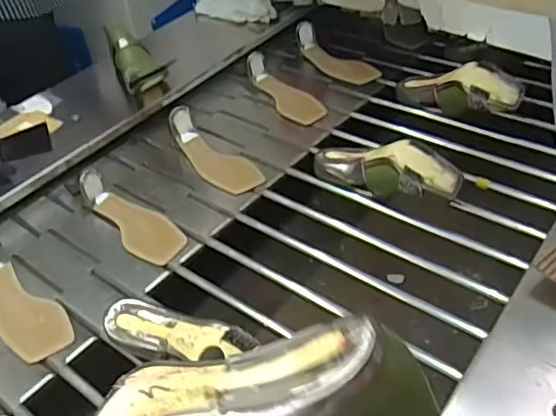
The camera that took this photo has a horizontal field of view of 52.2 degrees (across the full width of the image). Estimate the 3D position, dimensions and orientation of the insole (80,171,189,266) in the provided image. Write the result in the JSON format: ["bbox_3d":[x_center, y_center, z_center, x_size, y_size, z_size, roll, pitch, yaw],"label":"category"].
[{"bbox_3d":[-0.216,0.007,0.846,0.072,0.053,0.199,-34,50,-27],"label":"insole"}]

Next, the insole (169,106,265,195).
[{"bbox_3d":[-0.109,-0.097,0.947,0.080,0.058,0.203,-31,48,-25],"label":"insole"}]

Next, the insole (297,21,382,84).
[{"bbox_3d":[0.119,-0.313,1.157,0.066,0.063,0.205,-36,49,-28],"label":"insole"}]

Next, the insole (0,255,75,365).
[{"bbox_3d":[-0.348,0.114,0.741,0.073,0.051,0.209,-36,51,-29],"label":"insole"}]

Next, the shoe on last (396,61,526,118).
[{"bbox_3d":[0.295,-0.197,0.947,0.217,0.072,0.061,10,42,43],"label":"shoe on last"}]

